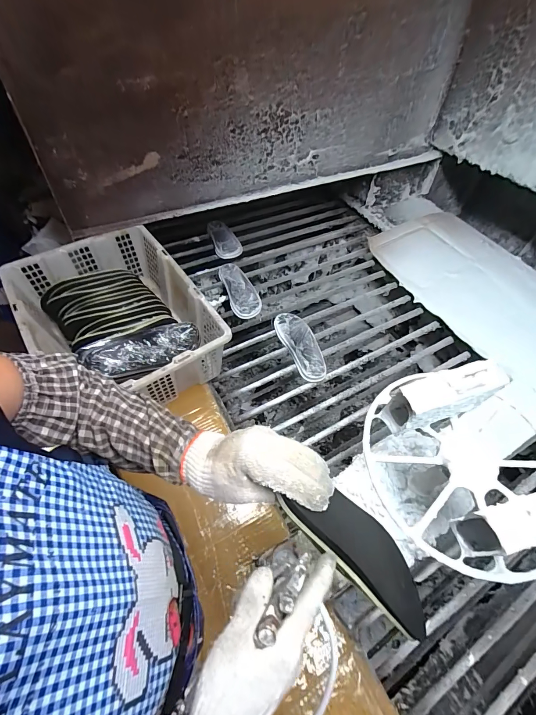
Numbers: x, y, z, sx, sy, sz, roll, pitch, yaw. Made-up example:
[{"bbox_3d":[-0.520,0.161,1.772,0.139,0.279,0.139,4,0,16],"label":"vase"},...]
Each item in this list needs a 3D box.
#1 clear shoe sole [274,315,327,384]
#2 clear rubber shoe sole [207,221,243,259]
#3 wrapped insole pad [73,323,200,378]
[{"bbox_3d":[0.093,-0.033,0.918,0.098,0.023,0.225,-15,59,-15],"label":"clear shoe sole"},{"bbox_3d":[-0.160,-0.431,1.199,0.095,0.051,0.222,-13,58,-13],"label":"clear rubber shoe sole"},{"bbox_3d":[-0.246,-0.021,0.673,0.223,0.020,0.098,-21,59,-35],"label":"wrapped insole pad"}]

